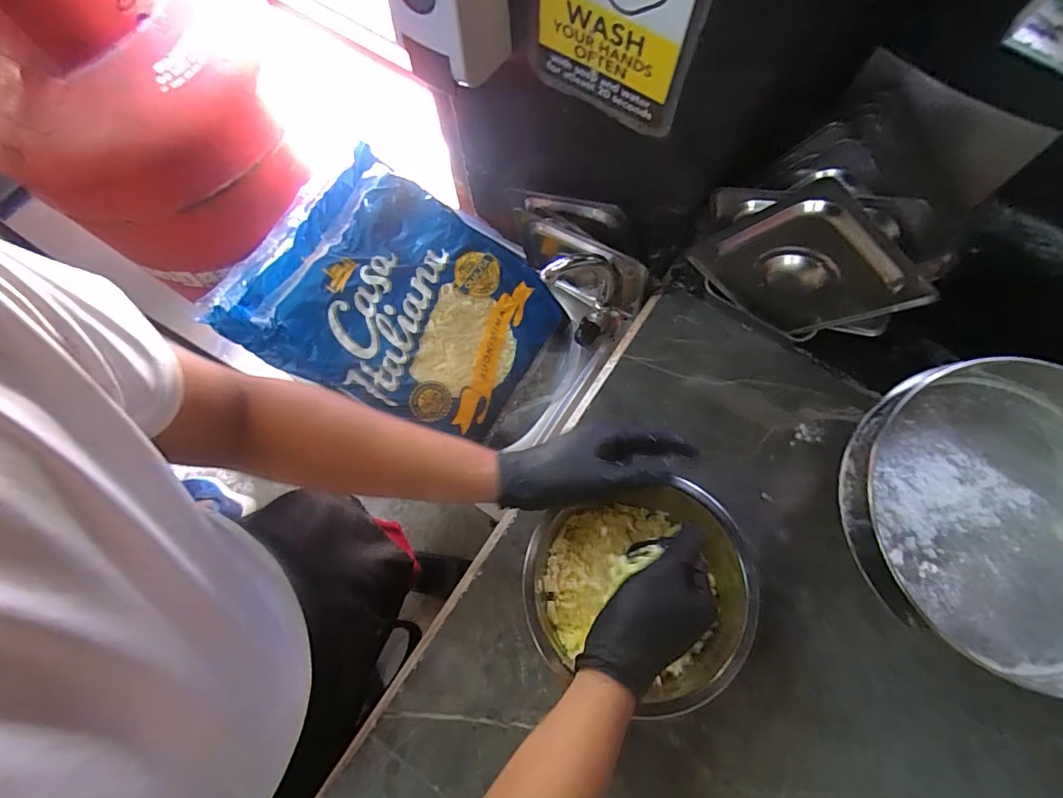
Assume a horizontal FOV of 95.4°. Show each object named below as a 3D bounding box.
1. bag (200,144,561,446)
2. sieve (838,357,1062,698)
[{"bbox_3d":[-0.182,-0.128,0.658,0.384,0.135,0.293,25,76,8],"label":"bag"},{"bbox_3d":[0.394,0.096,0.393,0.248,0.046,0.259,0,74,1],"label":"sieve"}]

